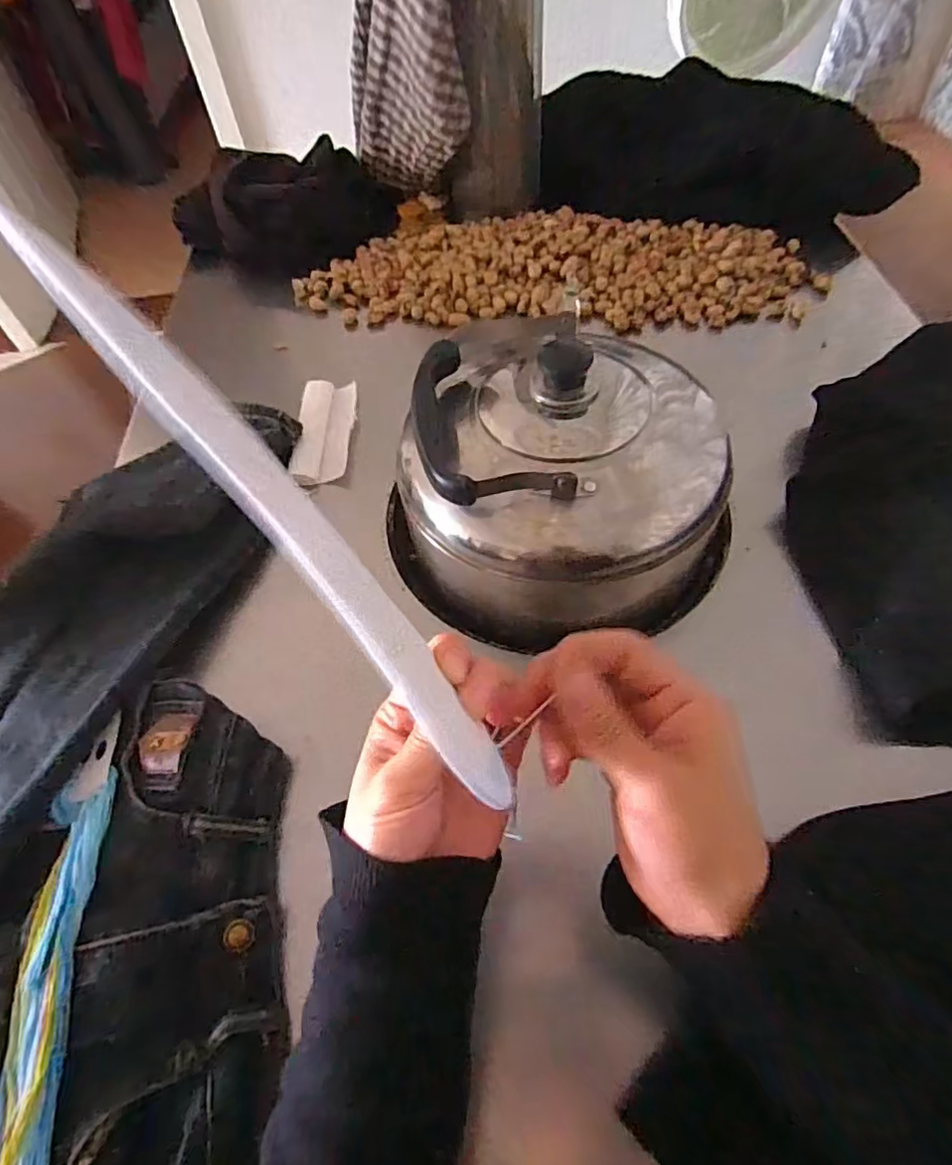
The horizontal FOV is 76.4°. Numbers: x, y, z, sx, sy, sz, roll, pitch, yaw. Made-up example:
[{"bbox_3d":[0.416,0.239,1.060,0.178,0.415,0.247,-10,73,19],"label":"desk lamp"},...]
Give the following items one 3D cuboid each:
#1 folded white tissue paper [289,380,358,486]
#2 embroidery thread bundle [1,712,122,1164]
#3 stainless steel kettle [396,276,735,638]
[{"bbox_3d":[-0.149,-0.150,0.603,0.053,0.016,0.141,-5,55,1],"label":"folded white tissue paper"},{"bbox_3d":[-0.246,0.246,0.323,0.076,0.029,0.341,-12,55,-4],"label":"embroidery thread bundle"},{"bbox_3d":[0.059,-0.086,0.472,0.233,0.133,0.236,-14,56,-5],"label":"stainless steel kettle"}]

